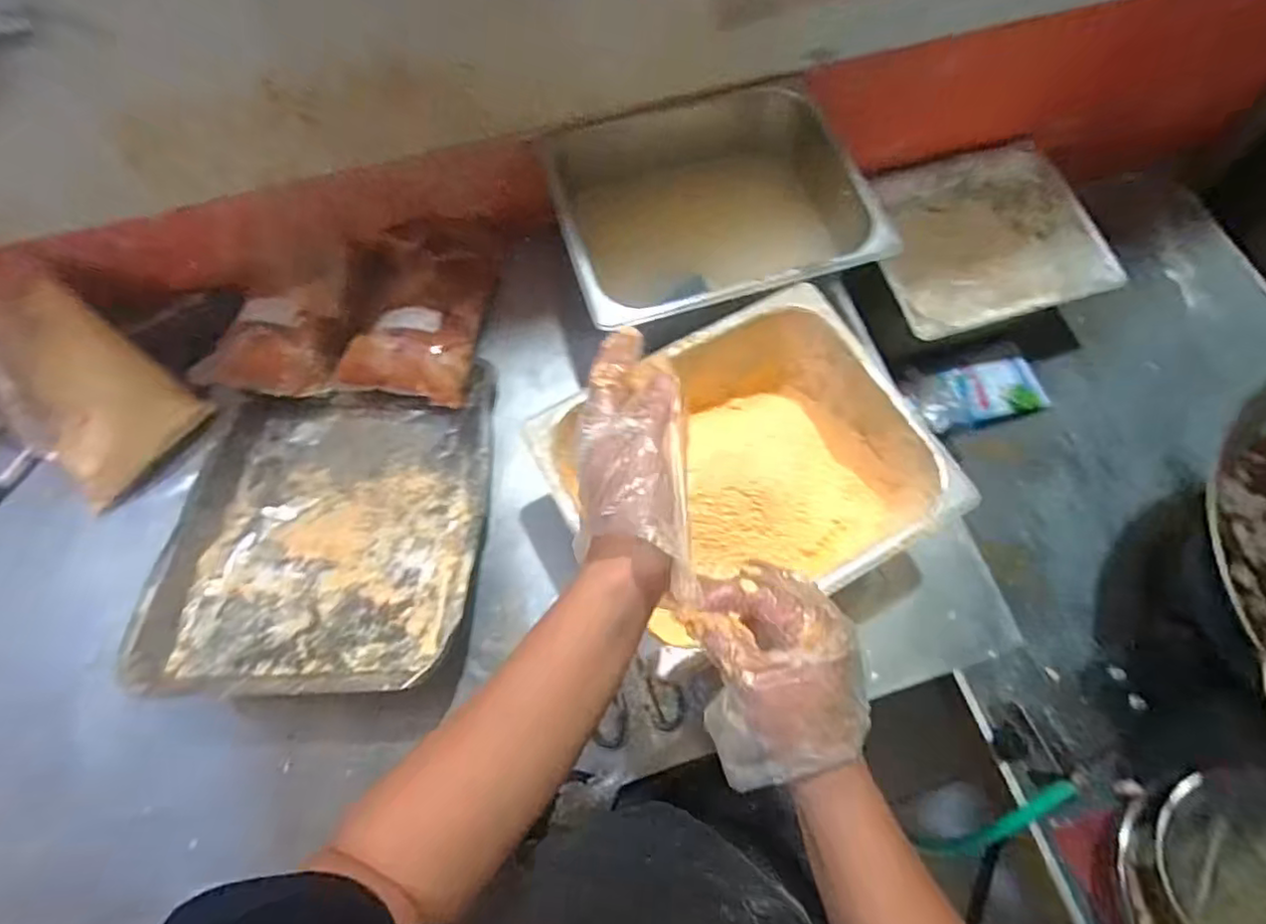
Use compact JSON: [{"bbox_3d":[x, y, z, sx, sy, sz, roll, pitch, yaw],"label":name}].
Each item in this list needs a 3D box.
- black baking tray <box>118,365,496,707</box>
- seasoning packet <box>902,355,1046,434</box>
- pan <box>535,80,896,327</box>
[{"bbox_3d":[-0.296,0.060,0.634,0.285,0.054,0.342,0,55,-5],"label":"black baking tray"},{"bbox_3d":[0.508,-0.101,0.925,0.209,0.027,0.092,-15,70,-7],"label":"seasoning packet"},{"bbox_3d":[0.089,-0.264,0.727,0.331,0.152,0.249,-15,70,-7],"label":"pan"}]

